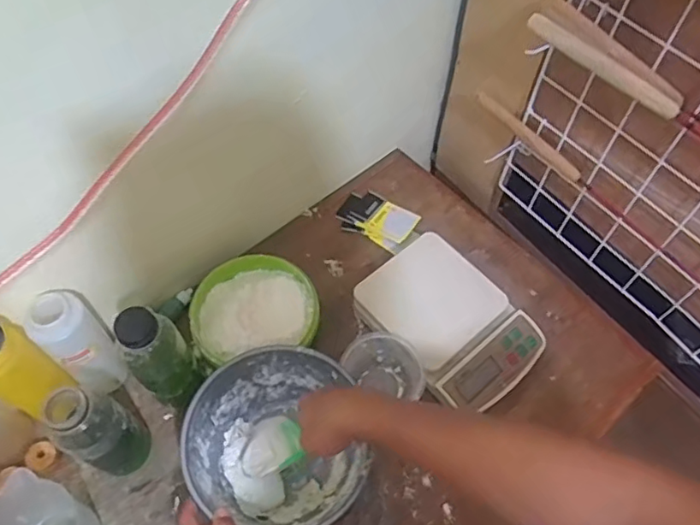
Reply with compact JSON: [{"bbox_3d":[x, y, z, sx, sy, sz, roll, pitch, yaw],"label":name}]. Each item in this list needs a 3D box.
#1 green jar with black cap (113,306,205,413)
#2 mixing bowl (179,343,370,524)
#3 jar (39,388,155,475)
[{"bbox_3d":[-0.208,0.113,0.649,0.058,0.182,0.053,0,59,0],"label":"green jar with black cap"},{"bbox_3d":[-0.084,0.207,0.648,0.177,0.109,0.189,0,59,0],"label":"mixing bowl"},{"bbox_3d":[-0.256,0.183,0.607,0.052,0.182,0.058,32,64,17],"label":"jar"}]

